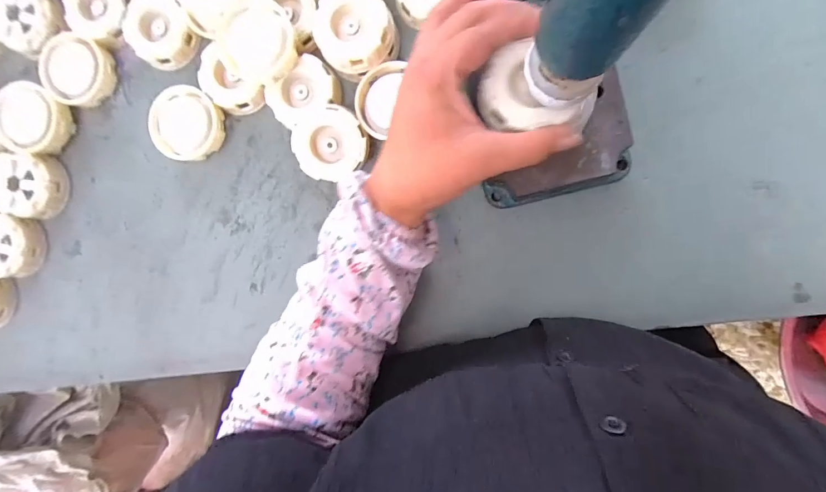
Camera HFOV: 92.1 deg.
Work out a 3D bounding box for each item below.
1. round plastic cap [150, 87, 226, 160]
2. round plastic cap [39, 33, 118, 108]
[{"bbox_3d":[-0.205,-0.110,0.360,0.063,0.025,0.063,0,93,8],"label":"round plastic cap"},{"bbox_3d":[-0.322,-0.167,0.379,0.065,0.020,0.061,1,95,8],"label":"round plastic cap"}]

